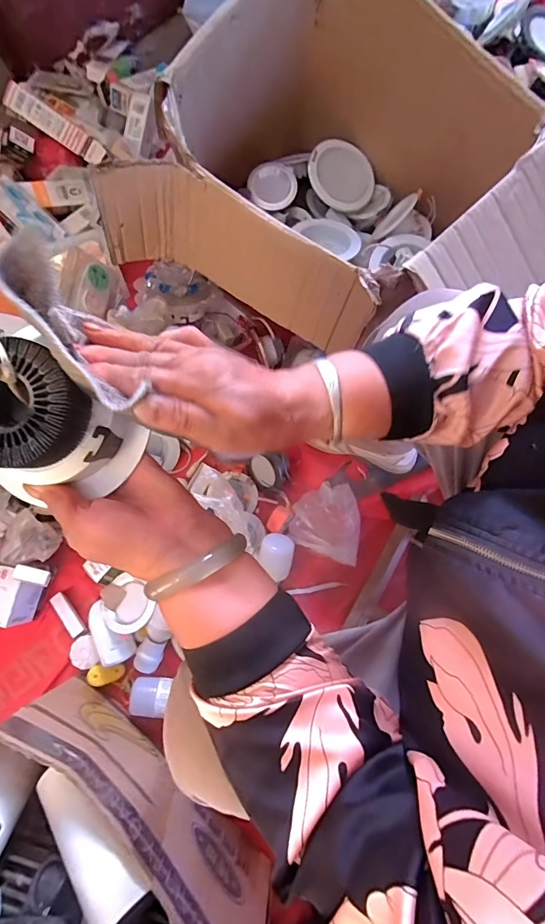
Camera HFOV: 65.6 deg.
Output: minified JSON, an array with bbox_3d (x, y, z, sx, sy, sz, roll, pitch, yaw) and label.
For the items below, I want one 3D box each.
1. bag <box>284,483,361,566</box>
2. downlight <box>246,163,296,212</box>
[{"bbox_3d":[0.102,0.096,0.727,0.129,0.065,0.127,21,77,4],"label":"bag"},{"bbox_3d":[0.000,-0.540,0.829,0.102,0.025,0.087,-40,107,-12],"label":"downlight"}]

